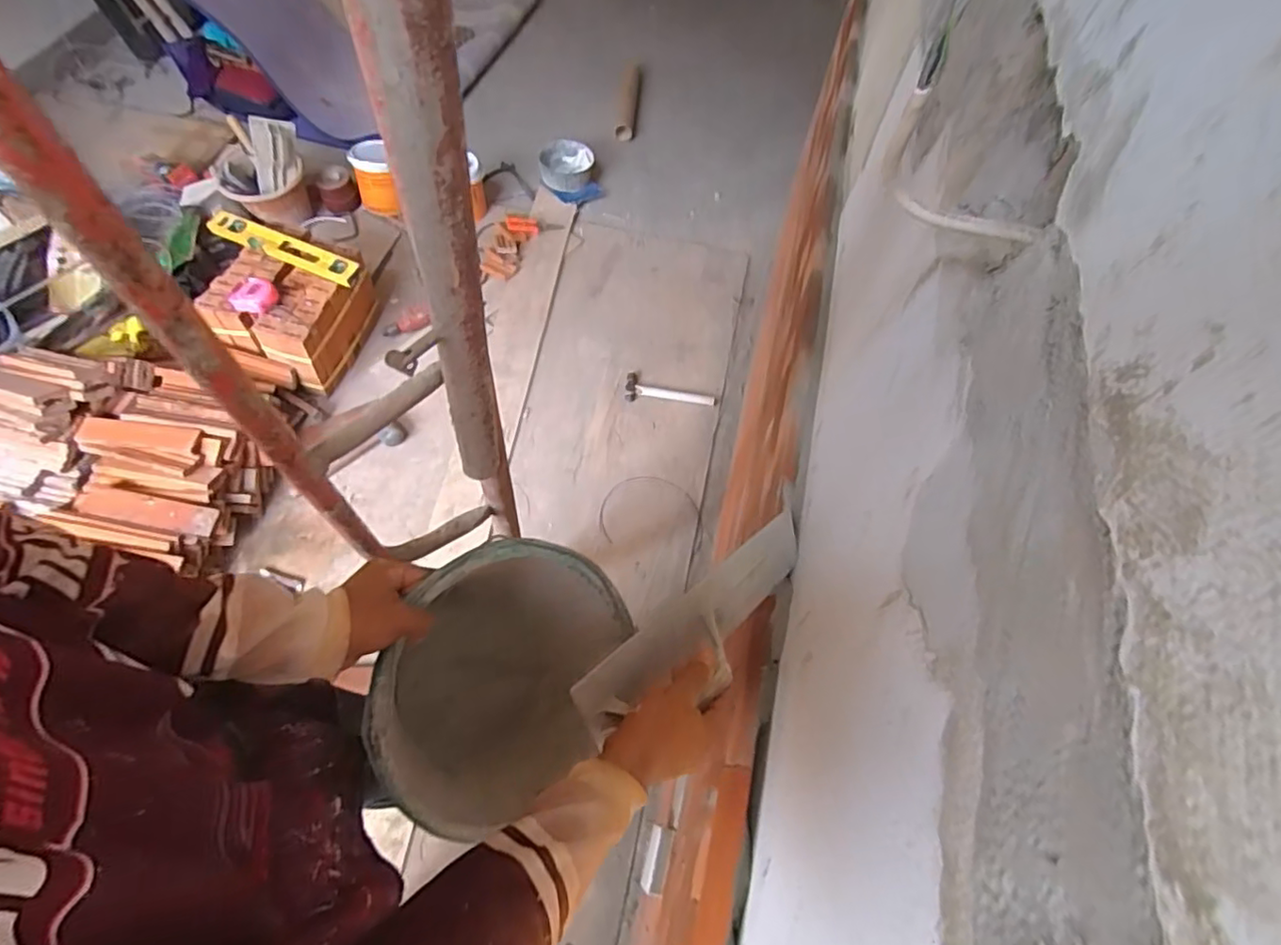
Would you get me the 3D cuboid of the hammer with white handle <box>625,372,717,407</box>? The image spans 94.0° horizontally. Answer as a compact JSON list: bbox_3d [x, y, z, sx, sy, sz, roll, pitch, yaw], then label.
[{"bbox_3d":[0.086,-0.224,1.668,0.251,0.035,0.074,5,61,-1],"label":"hammer with white handle"}]

